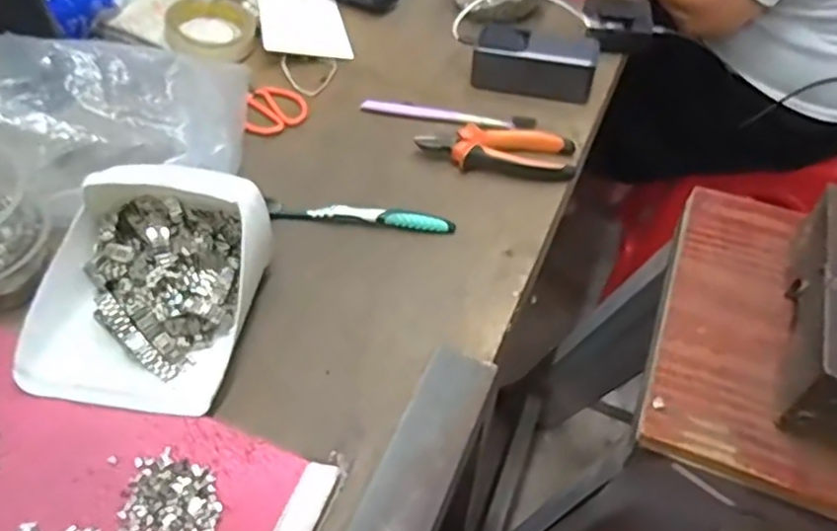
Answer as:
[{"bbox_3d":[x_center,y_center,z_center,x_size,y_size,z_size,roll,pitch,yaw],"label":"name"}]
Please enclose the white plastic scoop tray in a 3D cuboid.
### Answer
[{"bbox_3d":[-0.203,0.007,0.473,0.157,0.078,0.176,10,50,8],"label":"white plastic scoop tray"}]

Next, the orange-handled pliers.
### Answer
[{"bbox_3d":[0.076,-0.111,0.618,0.149,0.025,0.052,4,50,3],"label":"orange-handled pliers"}]

